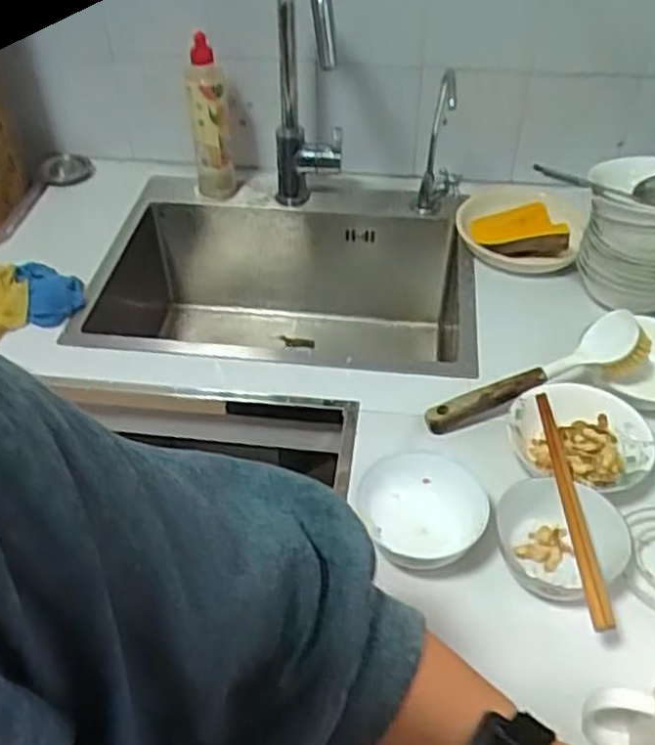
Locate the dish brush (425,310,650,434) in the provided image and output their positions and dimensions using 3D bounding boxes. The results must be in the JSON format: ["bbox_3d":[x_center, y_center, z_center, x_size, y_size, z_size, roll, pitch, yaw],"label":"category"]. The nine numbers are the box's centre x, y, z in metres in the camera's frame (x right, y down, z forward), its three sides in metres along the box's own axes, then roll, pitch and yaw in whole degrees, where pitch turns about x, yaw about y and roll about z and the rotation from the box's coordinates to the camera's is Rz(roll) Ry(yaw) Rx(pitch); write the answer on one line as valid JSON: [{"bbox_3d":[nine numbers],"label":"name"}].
[{"bbox_3d":[0.218,0.008,0.776,0.243,0.049,0.053,-25,49,0],"label":"dish brush"}]

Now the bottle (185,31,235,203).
[{"bbox_3d":[-0.160,-0.333,0.999,0.048,0.204,0.058,-12,47,-9],"label":"bottle"}]

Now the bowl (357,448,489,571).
[{"bbox_3d":[0.089,0.127,0.666,0.111,0.042,0.113,-1,46,1],"label":"bowl"}]

